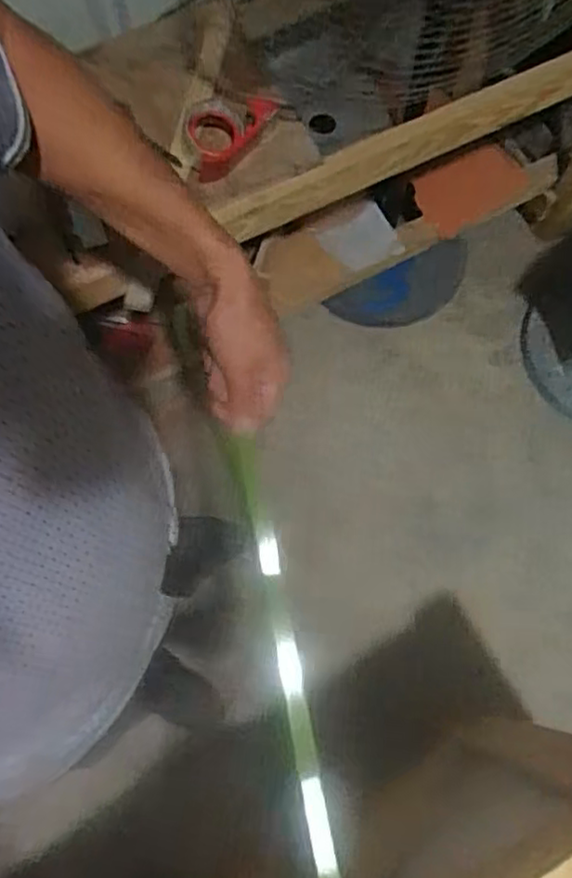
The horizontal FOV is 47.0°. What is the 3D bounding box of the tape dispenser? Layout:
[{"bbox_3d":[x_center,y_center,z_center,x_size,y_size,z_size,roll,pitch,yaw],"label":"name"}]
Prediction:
[{"bbox_3d":[-0.087,-0.443,0.948,0.095,0.052,0.150,32,77,8],"label":"tape dispenser"}]

